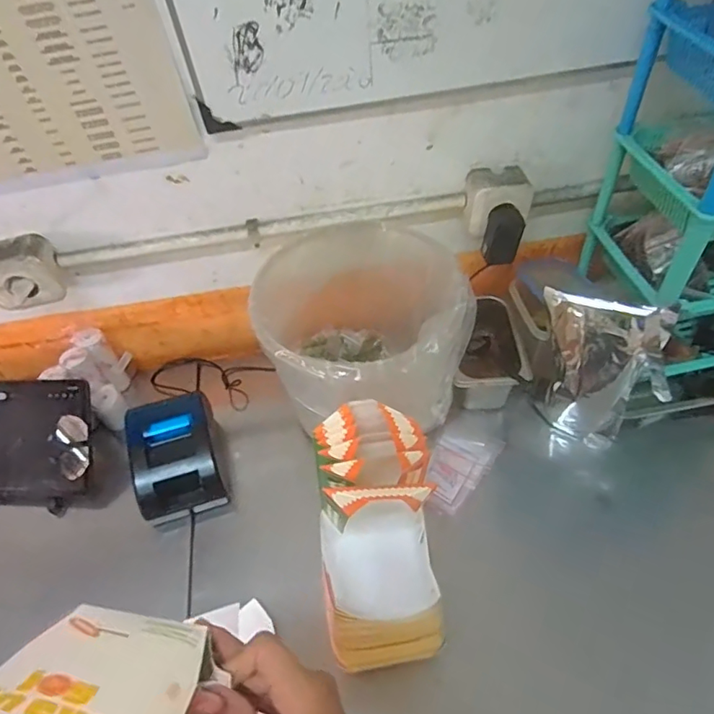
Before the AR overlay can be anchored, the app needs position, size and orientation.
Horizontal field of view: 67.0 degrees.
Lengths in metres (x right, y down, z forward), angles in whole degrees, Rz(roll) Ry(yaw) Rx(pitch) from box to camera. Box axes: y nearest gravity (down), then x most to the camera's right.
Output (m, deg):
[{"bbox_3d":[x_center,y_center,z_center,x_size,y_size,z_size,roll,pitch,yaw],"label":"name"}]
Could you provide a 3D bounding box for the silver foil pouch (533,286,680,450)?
[{"bbox_3d":[0.322,0.029,0.720,0.159,0.223,0.049,15,34,30],"label":"silver foil pouch"}]

